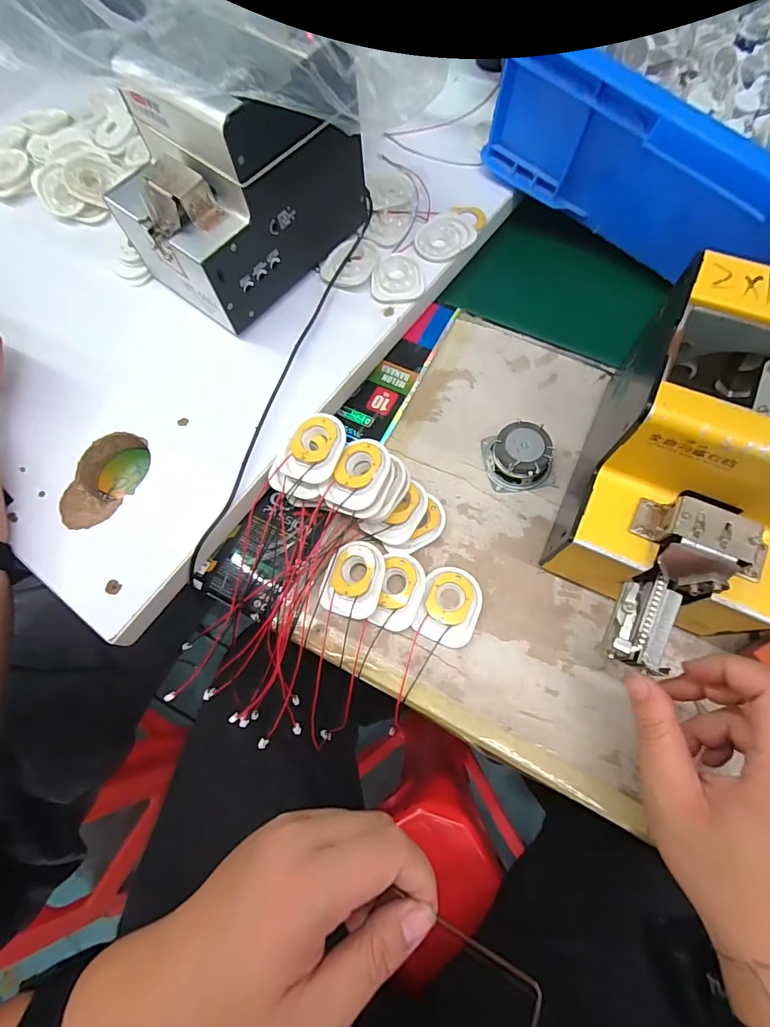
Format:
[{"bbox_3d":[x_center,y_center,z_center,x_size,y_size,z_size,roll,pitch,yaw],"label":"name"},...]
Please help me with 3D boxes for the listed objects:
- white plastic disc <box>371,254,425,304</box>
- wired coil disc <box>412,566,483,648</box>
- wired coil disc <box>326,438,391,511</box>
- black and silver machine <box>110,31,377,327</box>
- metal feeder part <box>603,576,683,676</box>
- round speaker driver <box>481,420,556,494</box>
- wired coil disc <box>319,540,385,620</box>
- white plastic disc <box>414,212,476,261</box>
[{"bbox_3d":[0.012,-0.224,0.419,0.048,0.005,0.057,2,69,3],"label":"white plastic disc"},{"bbox_3d":[0.051,0.071,0.338,0.044,0.010,0.057,17,71,9],"label":"wired coil disc"},{"bbox_3d":[-0.018,-0.030,0.338,0.040,0.012,0.055,22,72,11],"label":"wired coil disc"},{"bbox_3d":[-0.121,-0.284,0.374,0.131,0.145,0.188,40,76,16],"label":"black and silver machine"},{"bbox_3d":[0.157,0.066,0.270,0.032,0.015,0.053,22,72,11],"label":"metal feeder part"},{"bbox_3d":[0.115,-0.048,0.371,0.055,0.028,0.052,-9,69,-1],"label":"round speaker driver"},{"bbox_3d":[-0.024,0.050,0.342,0.046,0.012,0.058,15,71,8],"label":"wired coil disc"},{"bbox_3d":[0.058,-0.272,0.434,0.060,0.004,0.060,-1,69,2],"label":"white plastic disc"}]

